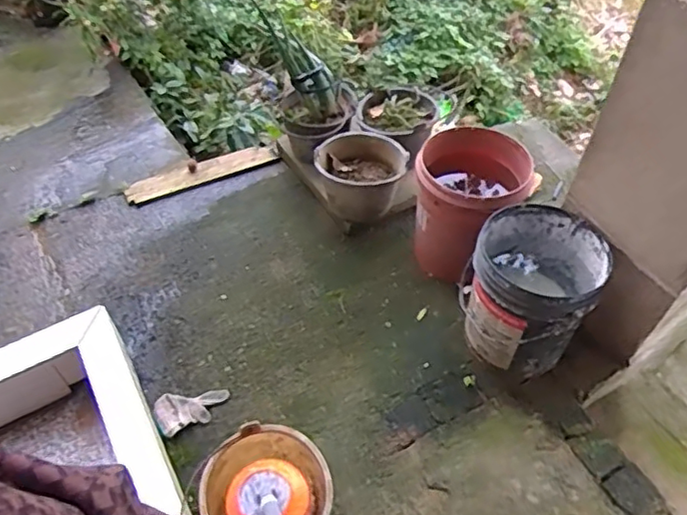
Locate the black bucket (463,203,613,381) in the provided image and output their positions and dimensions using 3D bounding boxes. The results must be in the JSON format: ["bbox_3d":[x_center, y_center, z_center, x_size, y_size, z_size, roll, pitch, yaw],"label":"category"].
[{"bbox_3d":[0.478,0.096,1.570,0.322,0.346,0.316,-2,49,3],"label":"black bucket"}]

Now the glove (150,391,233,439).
[{"bbox_3d":[-0.384,0.375,1.530,0.184,0.036,0.115,-26,52,-17],"label":"glove"}]

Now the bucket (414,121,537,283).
[{"bbox_3d":[0.361,-0.131,1.760,0.312,0.357,0.335,-2,49,3],"label":"bucket"}]

